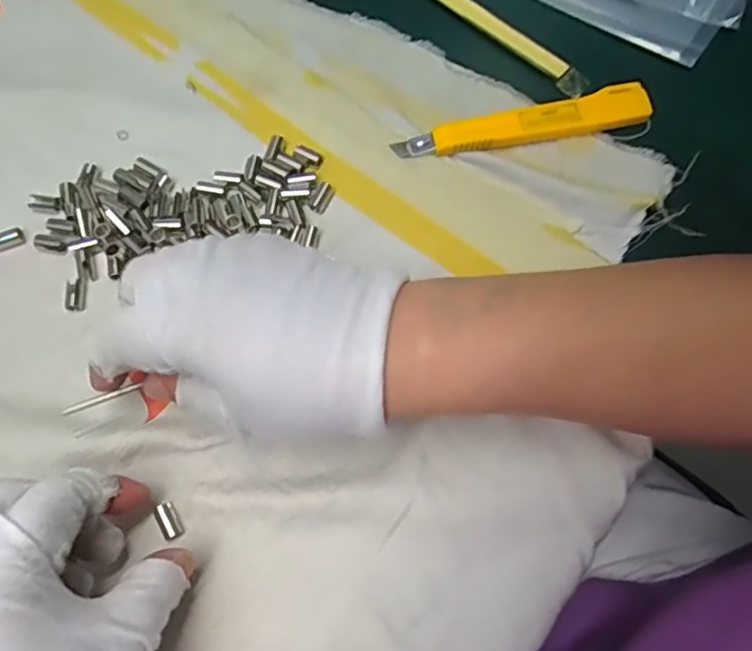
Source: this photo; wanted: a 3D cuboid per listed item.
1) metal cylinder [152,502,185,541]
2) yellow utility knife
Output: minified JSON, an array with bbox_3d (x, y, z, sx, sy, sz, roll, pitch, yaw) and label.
[{"bbox_3d":[-0.090,0.084,0.263,0.008,0.005,0.015,-31,74,-9],"label":"metal cylinder"},{"bbox_3d":[0.076,-0.104,0.318,0.131,0.012,0.021,-11,72,-3],"label":"yellow utility knife"}]

